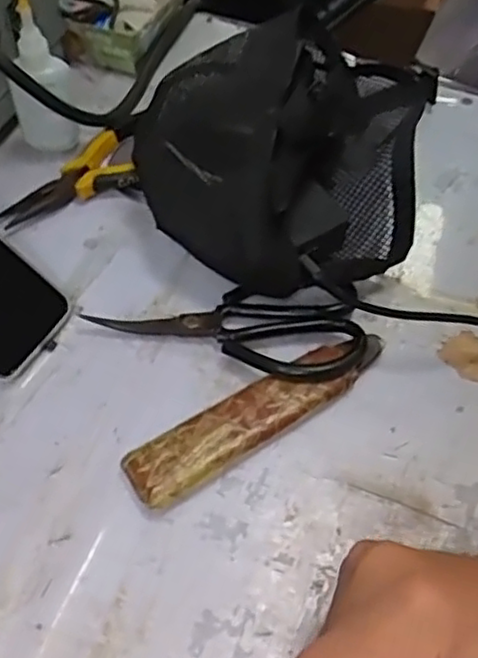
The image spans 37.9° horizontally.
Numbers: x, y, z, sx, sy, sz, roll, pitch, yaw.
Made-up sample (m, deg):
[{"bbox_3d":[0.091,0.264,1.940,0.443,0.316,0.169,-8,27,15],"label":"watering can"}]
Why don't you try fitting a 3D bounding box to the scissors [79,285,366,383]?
[{"bbox_3d":[-0.008,0.006,0.469,0.191,0.023,0.069,3,57,-1],"label":"scissors"}]

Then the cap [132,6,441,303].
[{"bbox_3d":[0.033,-0.145,0.537,0.215,0.074,0.270,13,57,6],"label":"cap"}]

